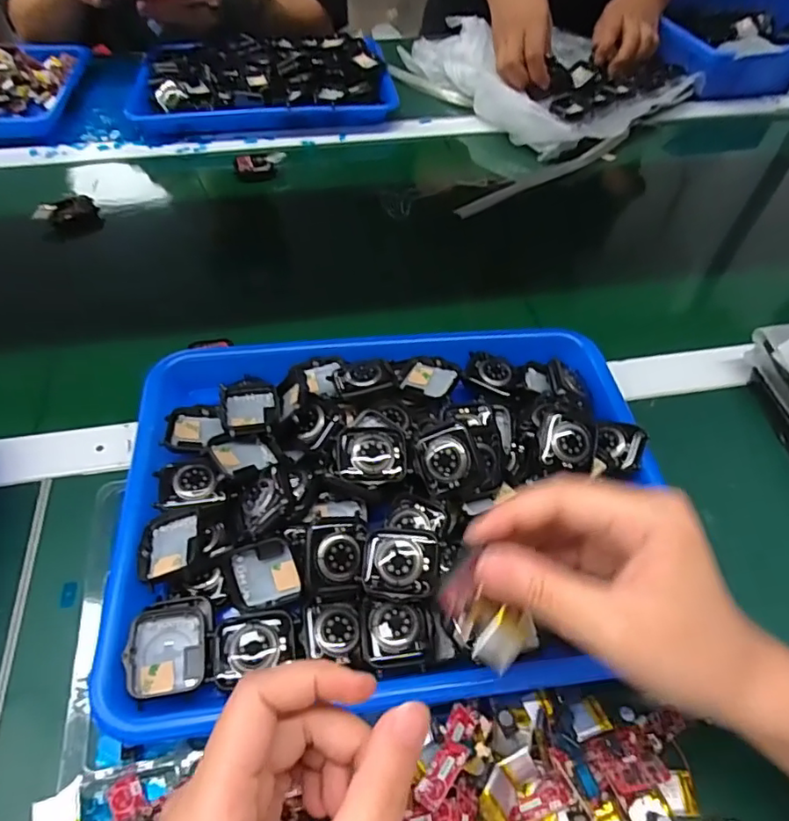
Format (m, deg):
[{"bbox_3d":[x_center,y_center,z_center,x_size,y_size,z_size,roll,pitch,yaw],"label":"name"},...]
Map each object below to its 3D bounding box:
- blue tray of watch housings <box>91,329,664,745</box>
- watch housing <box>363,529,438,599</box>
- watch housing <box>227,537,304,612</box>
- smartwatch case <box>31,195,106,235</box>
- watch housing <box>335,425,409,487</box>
[{"bbox_3d":[0.000,0.038,0.338,0.319,0.057,0.243,-4,52,-6],"label":"blue tray of watch housings"},{"bbox_3d":[0.003,0.080,0.294,0.038,0.011,0.033,7,52,3],"label":"watch housing"},{"bbox_3d":[-0.071,0.091,0.307,0.040,0.012,0.036,-17,84,1],"label":"watch housing"},{"bbox_3d":[-0.332,-0.197,0.567,0.056,0.028,0.031,-30,59,-23],"label":"smartwatch case"},{"bbox_3d":[-0.013,0.026,0.330,0.041,0.017,0.038,-5,52,-6],"label":"watch housing"}]

